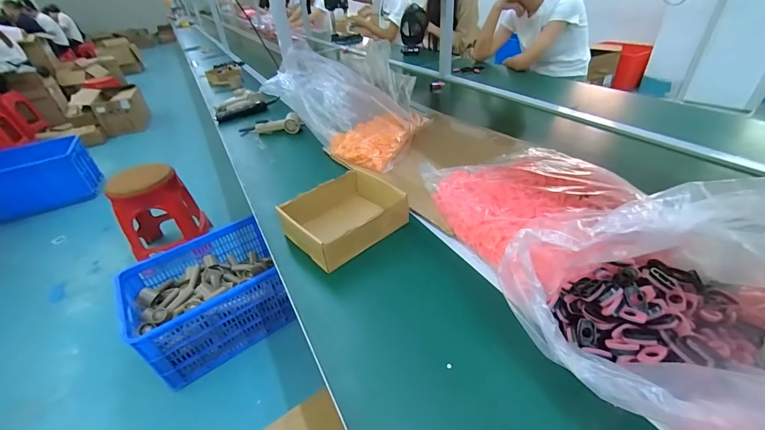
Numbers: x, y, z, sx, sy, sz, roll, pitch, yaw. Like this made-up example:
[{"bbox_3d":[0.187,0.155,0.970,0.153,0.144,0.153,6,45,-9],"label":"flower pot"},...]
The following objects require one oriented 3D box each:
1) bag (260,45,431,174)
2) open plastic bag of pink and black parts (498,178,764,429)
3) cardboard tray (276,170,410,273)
[{"bbox_3d":[-0.095,-0.312,0.951,0.347,0.248,0.301,11,39,22],"label":"bag"},{"bbox_3d":[0.322,0.085,0.364,0.352,0.222,0.283,10,38,21],"label":"open plastic bag of pink and black parts"},{"bbox_3d":[-0.079,0.007,0.688,0.208,0.079,0.186,-29,42,-29],"label":"cardboard tray"}]

